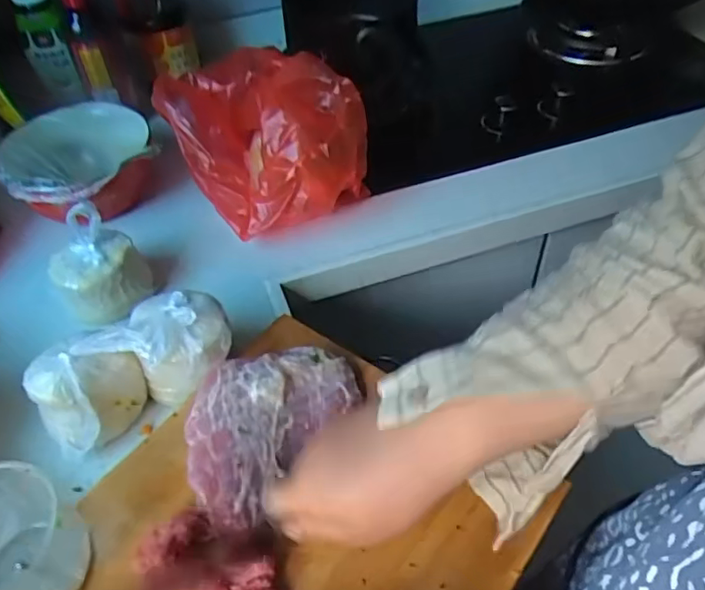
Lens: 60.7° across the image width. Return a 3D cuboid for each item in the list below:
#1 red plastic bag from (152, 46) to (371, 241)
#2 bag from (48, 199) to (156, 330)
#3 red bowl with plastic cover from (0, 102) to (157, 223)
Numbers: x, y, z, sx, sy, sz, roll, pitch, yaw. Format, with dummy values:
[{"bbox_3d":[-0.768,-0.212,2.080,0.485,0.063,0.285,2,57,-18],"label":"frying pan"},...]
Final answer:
[{"bbox_3d":[-0.102,-0.184,0.714,0.187,0.120,0.243,-26,51,-21],"label":"red plastic bag"},{"bbox_3d":[-0.253,-0.033,0.590,0.082,0.100,0.068,-26,51,-20],"label":"bag"},{"bbox_3d":[-0.329,-0.162,0.729,0.166,0.071,0.172,-2,51,2],"label":"red bowl with plastic cover"}]

